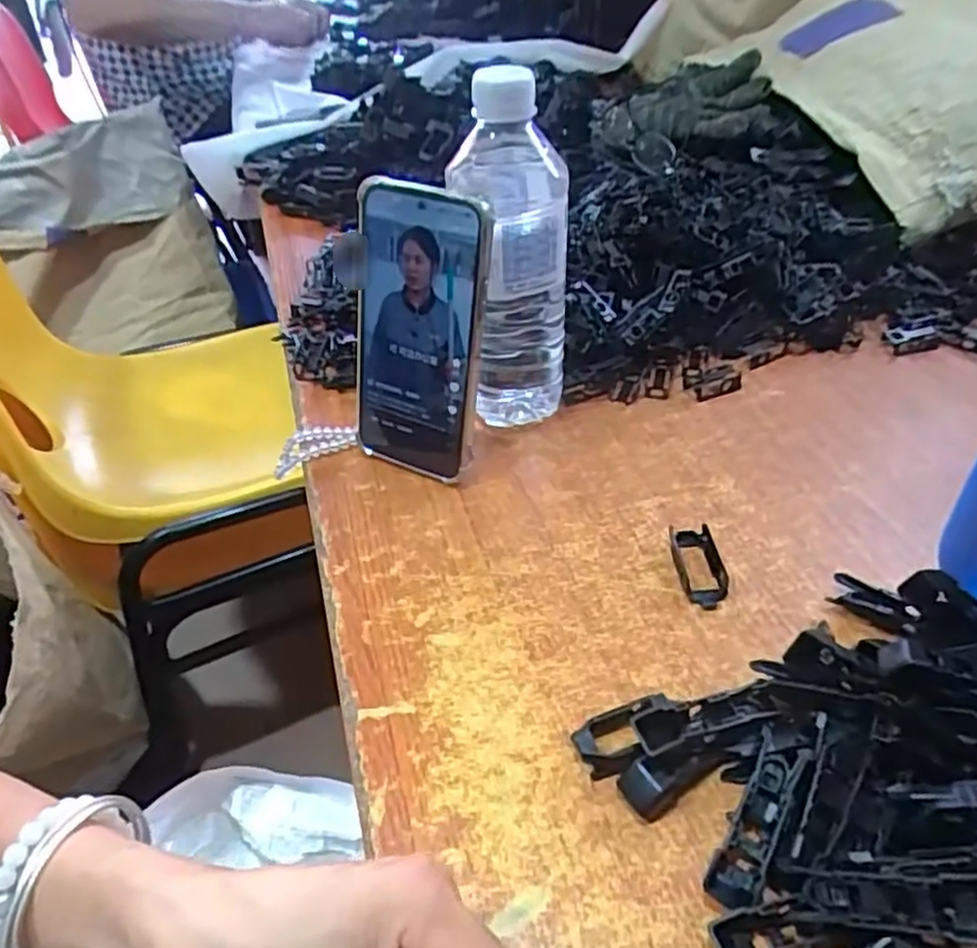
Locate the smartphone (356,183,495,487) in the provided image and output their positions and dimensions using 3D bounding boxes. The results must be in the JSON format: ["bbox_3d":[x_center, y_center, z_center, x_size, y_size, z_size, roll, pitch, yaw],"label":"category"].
[{"bbox_3d":[-0.043,-0.081,0.428,0.090,0.170,0.016,22,32,22],"label":"smartphone"}]

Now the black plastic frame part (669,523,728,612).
[{"bbox_3d":[0.117,0.050,0.392,0.024,0.009,0.052,-3,42,0],"label":"black plastic frame part"}]

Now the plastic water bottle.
[{"bbox_3d":[0.014,-0.123,0.439,0.067,0.215,0.062,-2,42,2],"label":"plastic water bottle"}]

